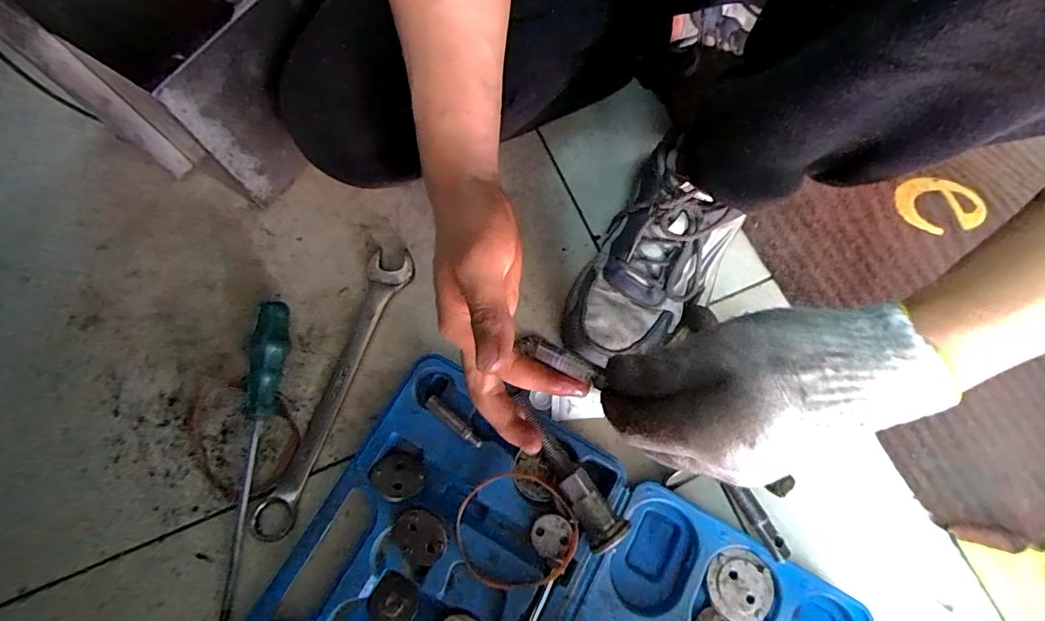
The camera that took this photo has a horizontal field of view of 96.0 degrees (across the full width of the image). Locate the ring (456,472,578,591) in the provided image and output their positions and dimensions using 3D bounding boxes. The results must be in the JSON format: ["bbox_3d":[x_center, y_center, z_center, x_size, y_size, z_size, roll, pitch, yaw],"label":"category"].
[{"bbox_3d":[-0.004,0.163,0.349,0.086,0.018,0.083,0,73,-1],"label":"ring"}]

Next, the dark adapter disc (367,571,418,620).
[{"bbox_3d":[-0.096,0.215,0.346,0.035,0.004,0.034,0,73,-1],"label":"dark adapter disc"}]

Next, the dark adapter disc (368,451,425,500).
[{"bbox_3d":[-0.097,0.127,0.362,0.040,0.006,0.033,22,74,5],"label":"dark adapter disc"}]

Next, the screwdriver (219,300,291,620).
[{"bbox_3d":[-0.218,0.112,0.375,0.034,0.029,0.241,0,73,-1],"label":"screwdriver"}]

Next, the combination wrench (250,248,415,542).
[{"bbox_3d":[-0.156,0.062,0.403,0.039,0.013,0.253,17,74,4],"label":"combination wrench"}]

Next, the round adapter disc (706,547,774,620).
[{"bbox_3d":[0.166,0.209,0.360,0.048,0.008,0.048,0,73,-1],"label":"round adapter disc"}]

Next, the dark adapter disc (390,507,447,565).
[{"bbox_3d":[-0.074,0.164,0.345,0.041,0.008,0.037,35,101,6],"label":"dark adapter disc"}]

